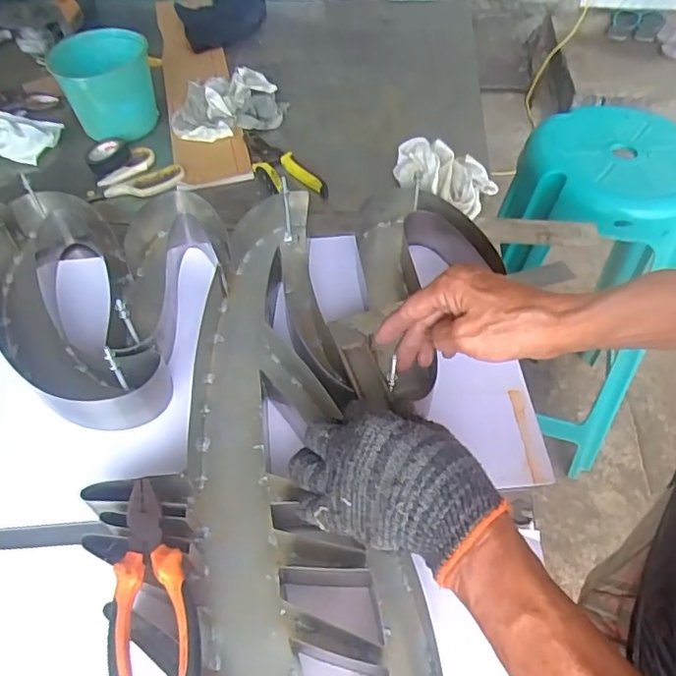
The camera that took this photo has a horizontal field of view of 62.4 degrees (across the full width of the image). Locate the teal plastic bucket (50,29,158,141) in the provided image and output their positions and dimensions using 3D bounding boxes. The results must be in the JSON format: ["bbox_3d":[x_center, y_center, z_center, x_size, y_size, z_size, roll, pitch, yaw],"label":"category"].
[{"bbox_3d":[-0.325,-0.358,0.796,0.123,0.097,0.135,-21,54,-17],"label":"teal plastic bucket"}]

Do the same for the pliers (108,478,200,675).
[{"bbox_3d":[-0.125,0.164,0.364,0.051,0.013,0.151,-14,53,-11],"label":"pliers"}]

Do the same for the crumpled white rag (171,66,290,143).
[{"bbox_3d":[-0.162,-0.348,0.823,0.168,0.038,0.131,-11,52,-9],"label":"crumpled white rag"}]

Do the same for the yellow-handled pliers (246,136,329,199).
[{"bbox_3d":[-0.080,-0.228,0.745,0.059,0.010,0.167,-28,56,-21],"label":"yellow-handled pliers"}]

